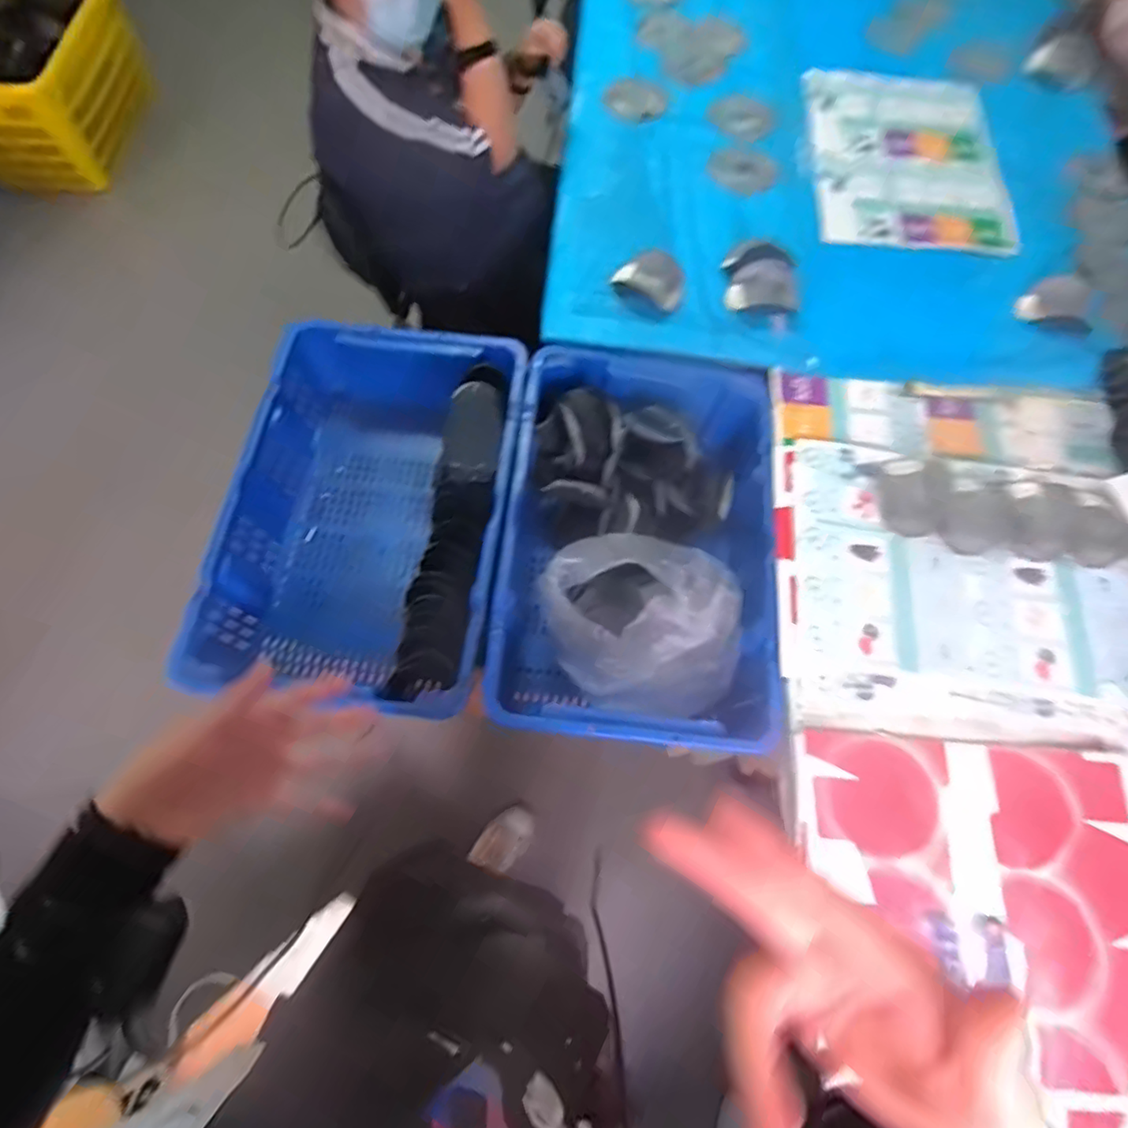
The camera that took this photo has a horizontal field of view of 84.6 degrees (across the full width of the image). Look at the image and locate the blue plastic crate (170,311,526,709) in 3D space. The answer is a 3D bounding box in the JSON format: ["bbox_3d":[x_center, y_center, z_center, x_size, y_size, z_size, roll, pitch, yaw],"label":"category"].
[{"bbox_3d":[-0.312,-0.083,1.056,0.436,0.195,0.649,6,67,1],"label":"blue plastic crate"}]

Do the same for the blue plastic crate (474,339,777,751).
[{"bbox_3d":[0.125,-0.045,1.047,0.425,0.171,0.665,6,67,1],"label":"blue plastic crate"}]

